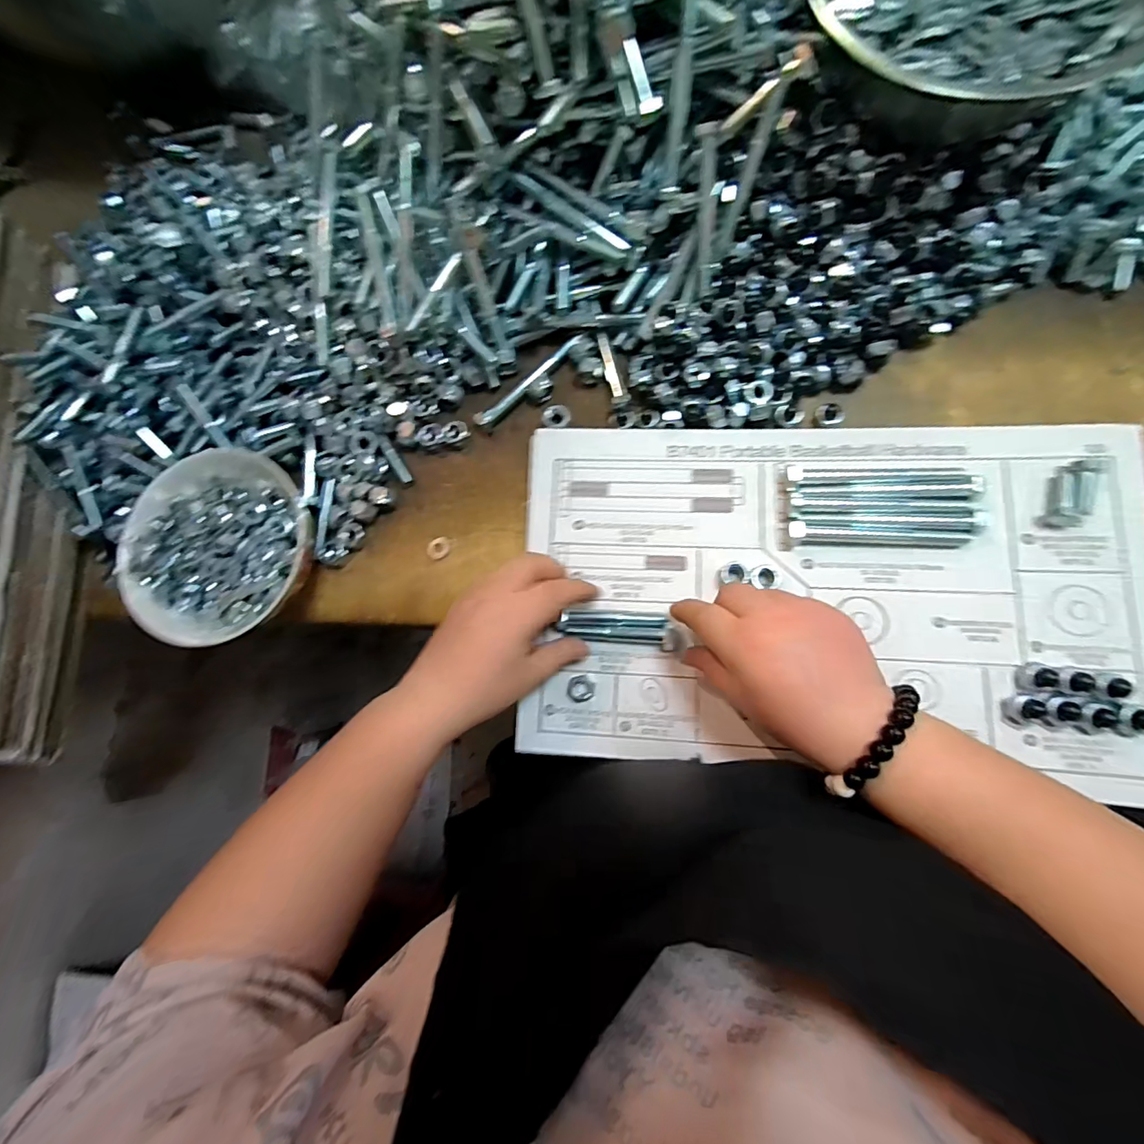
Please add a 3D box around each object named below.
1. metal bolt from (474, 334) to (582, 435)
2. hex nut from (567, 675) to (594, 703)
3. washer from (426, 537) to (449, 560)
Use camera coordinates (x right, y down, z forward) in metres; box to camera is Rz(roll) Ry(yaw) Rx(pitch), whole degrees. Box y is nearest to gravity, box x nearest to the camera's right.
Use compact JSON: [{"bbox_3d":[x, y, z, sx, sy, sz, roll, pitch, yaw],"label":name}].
[{"bbox_3d":[-0.032,-0.143,0.383,0.100,0.013,0.010,-43,78,0],"label":"metal bolt"},{"bbox_3d":[0.006,0.077,0.336,0.017,0.004,0.017,17,84,11],"label":"hex nut"},{"bbox_3d":[-0.100,-0.018,0.383,0.017,0.004,0.017,-8,80,7],"label":"washer"}]

